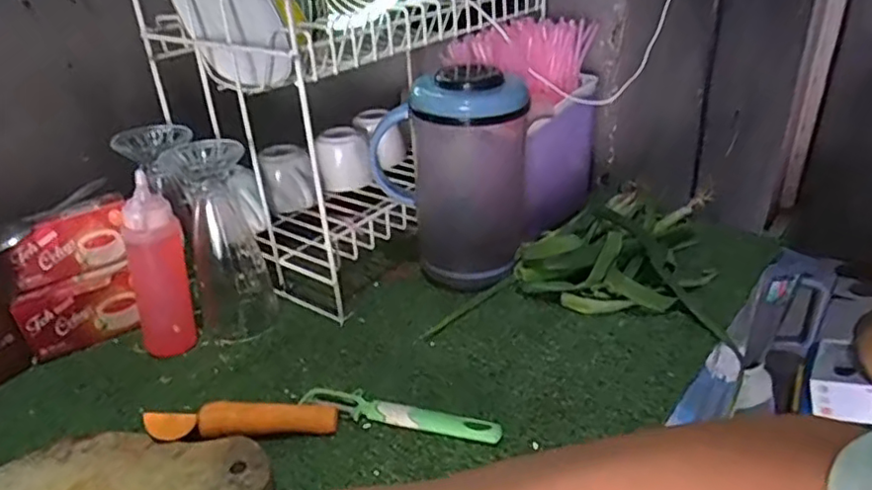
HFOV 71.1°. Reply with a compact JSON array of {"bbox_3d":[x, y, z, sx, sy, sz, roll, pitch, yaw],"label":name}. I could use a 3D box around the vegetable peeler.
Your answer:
[{"bbox_3d":[-0.030,0.140,0.509,0.172,0.012,0.025,7,30,18],"label":"vegetable peeler"}]

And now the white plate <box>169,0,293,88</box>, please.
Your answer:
[{"bbox_3d":[-0.193,-0.212,0.562,0.020,0.137,0.133,-54,10,-34],"label":"white plate"}]

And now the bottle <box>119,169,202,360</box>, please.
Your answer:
[{"bbox_3d":[-0.264,0.025,0.579,0.057,0.172,0.043,-16,31,-21],"label":"bottle"}]

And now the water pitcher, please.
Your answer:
[{"bbox_3d":[0.017,-0.076,0.673,0.156,0.226,0.131,-1,29,5],"label":"water pitcher"}]

